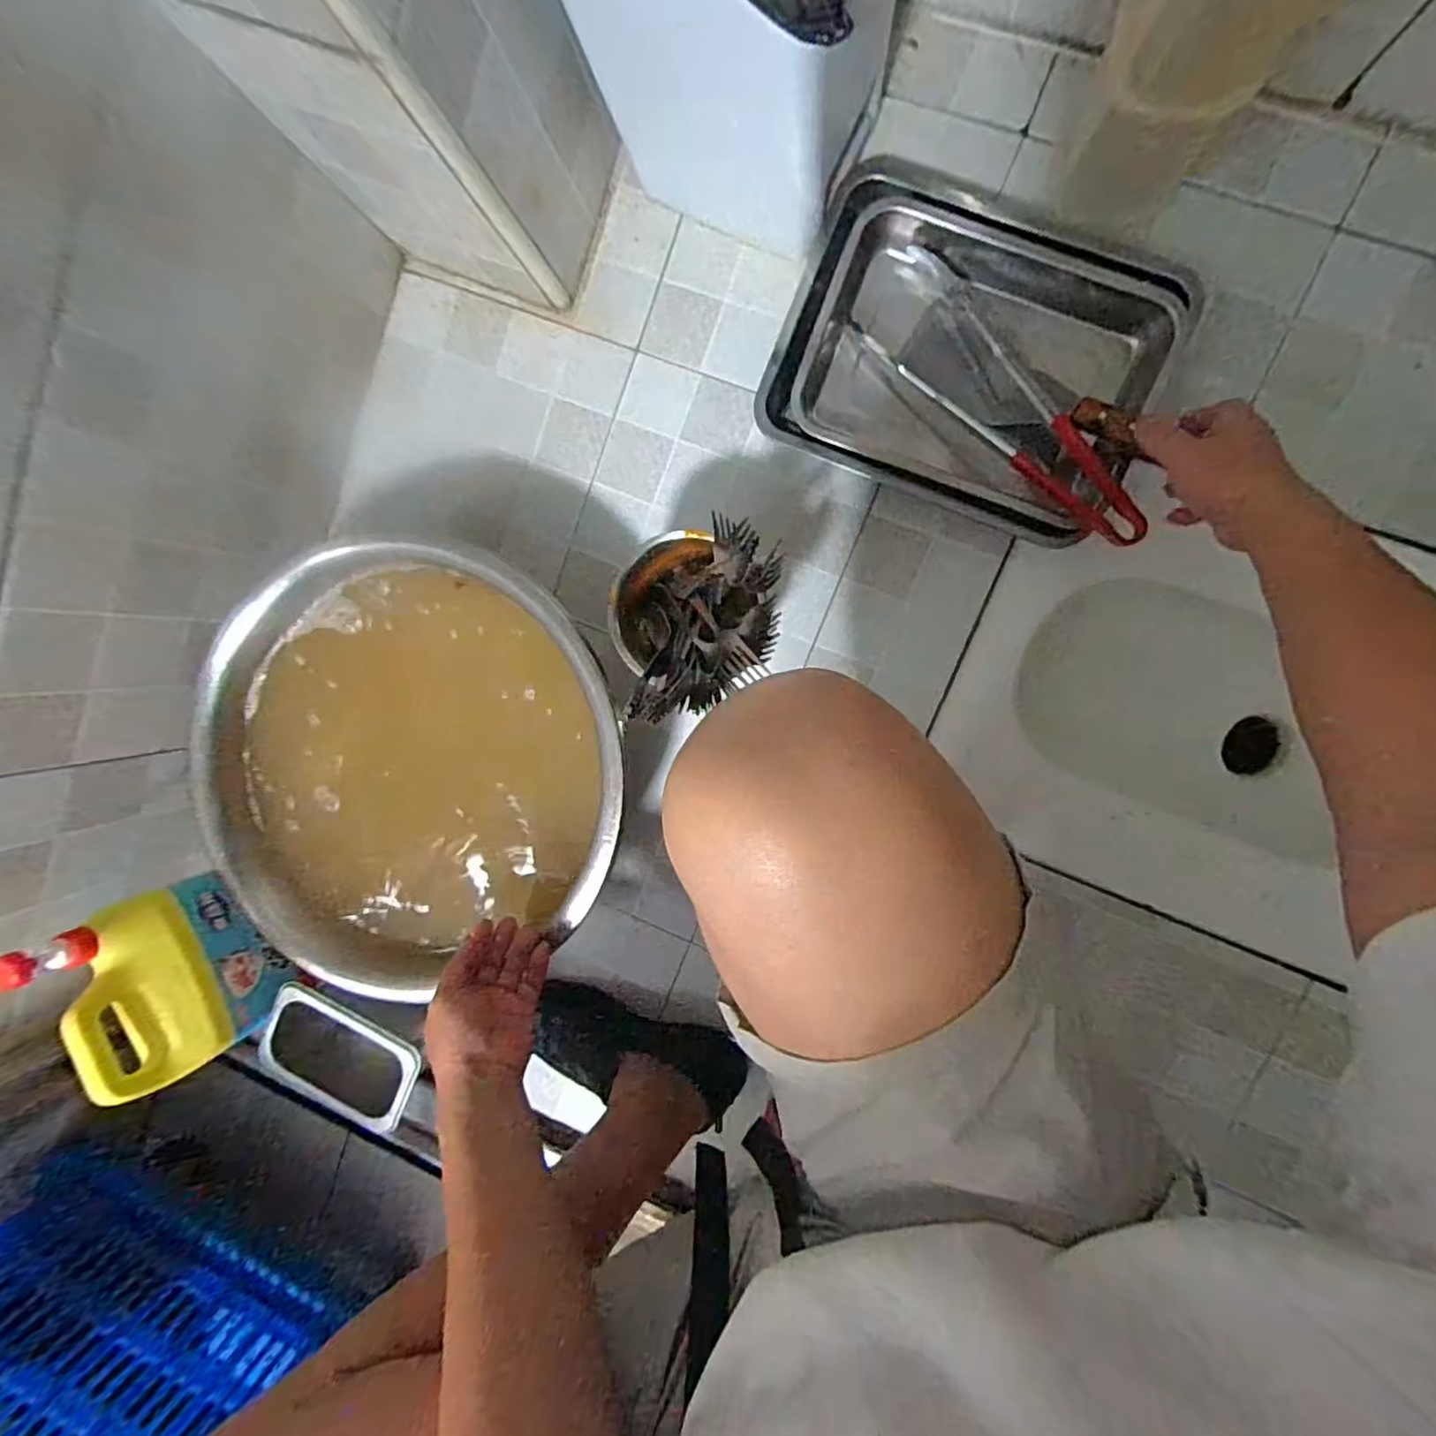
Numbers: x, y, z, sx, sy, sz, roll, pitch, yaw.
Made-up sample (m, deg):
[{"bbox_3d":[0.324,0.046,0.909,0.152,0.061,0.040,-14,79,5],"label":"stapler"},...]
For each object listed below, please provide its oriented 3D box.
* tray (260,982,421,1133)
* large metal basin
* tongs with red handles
[{"bbox_3d":[-0.403,0.367,0.659,0.170,0.028,0.098,28,99,5],"label":"tray"},{"bbox_3d":[-0.298,0.045,0.683,0.424,0.170,0.417,1,95,8],"label":"large metal basin"},{"bbox_3d":[0.275,-0.289,0.581,0.101,0.031,0.327,-43,88,10],"label":"tongs with red handles"}]

